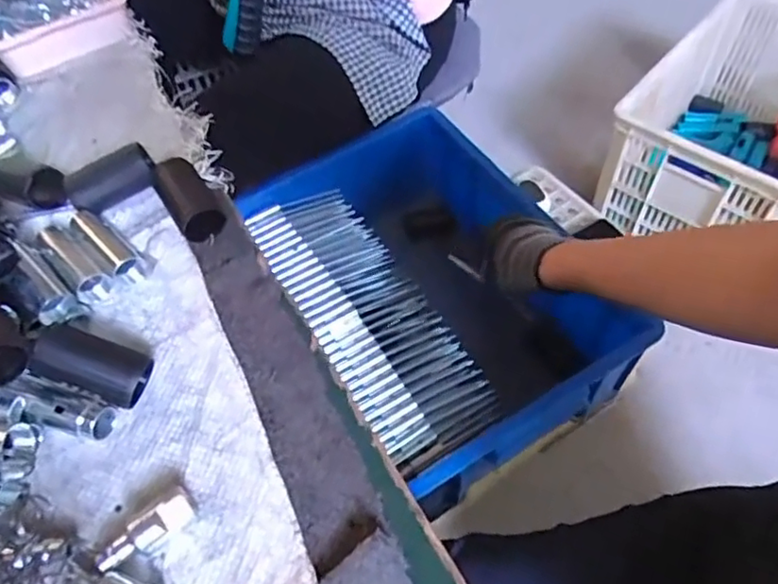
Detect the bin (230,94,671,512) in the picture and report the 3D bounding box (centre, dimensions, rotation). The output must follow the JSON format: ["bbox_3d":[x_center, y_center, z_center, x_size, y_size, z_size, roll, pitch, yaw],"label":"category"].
[{"bbox_3d":[0.052,0.006,0.700,0.276,0.166,0.407,-28,58,-14],"label":"bin"}]

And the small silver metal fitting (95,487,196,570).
[{"bbox_3d":[-0.127,0.128,0.315,0.051,0.021,0.018,-33,60,-17],"label":"small silver metal fitting"}]

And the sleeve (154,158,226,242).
[{"bbox_3d":[-0.147,-0.066,0.442,0.032,0.030,0.071,-29,59,-15],"label":"sleeve"}]

